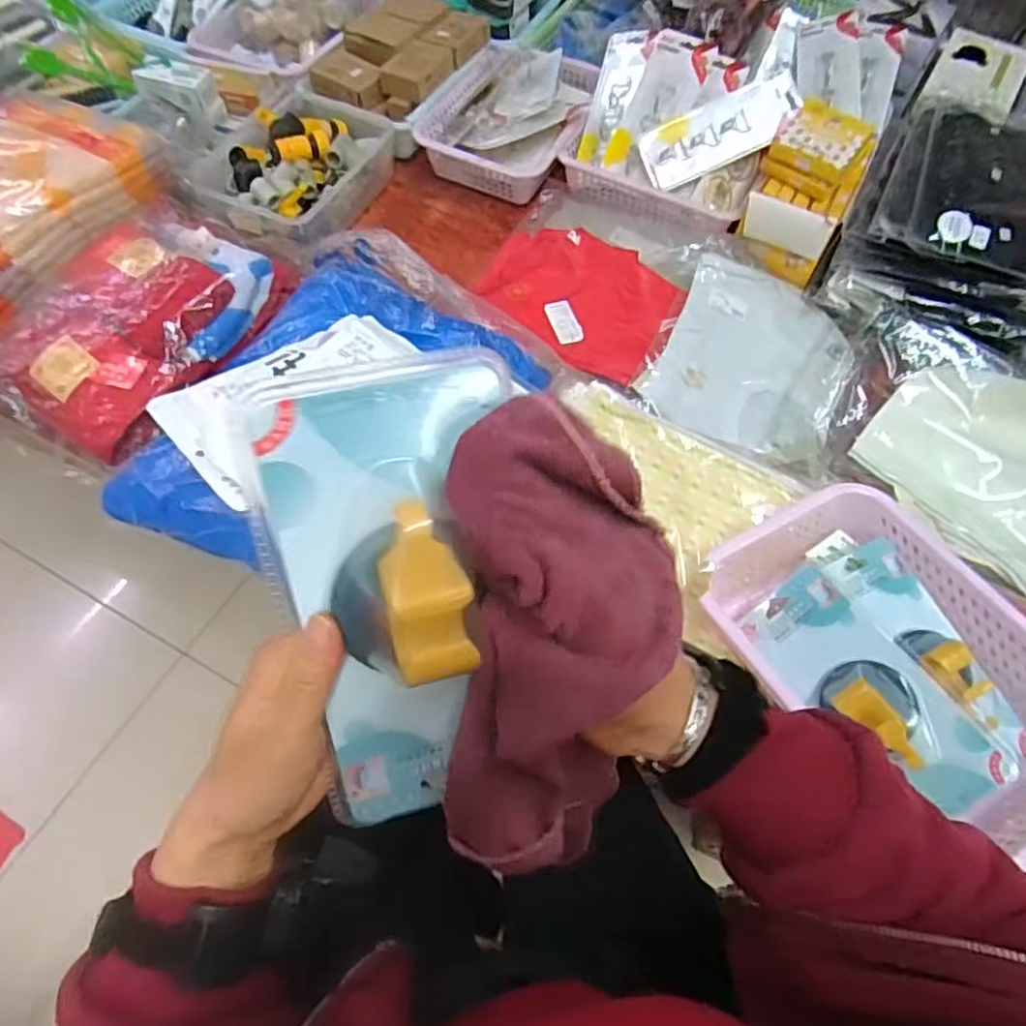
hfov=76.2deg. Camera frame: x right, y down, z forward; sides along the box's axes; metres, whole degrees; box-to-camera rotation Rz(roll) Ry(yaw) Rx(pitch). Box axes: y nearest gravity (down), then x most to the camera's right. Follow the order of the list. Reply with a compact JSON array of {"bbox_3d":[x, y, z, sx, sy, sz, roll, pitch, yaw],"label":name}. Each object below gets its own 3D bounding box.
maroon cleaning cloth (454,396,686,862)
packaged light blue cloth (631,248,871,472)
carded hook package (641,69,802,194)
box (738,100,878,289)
[{"bbox_3d":[0.025,0.073,0.299,0.102,0.242,0.071,-1,21,-3],"label":"maroon cleaning cloth"},{"bbox_3d":[0.326,-0.205,0.863,0.264,0.049,0.313,32,65,14],"label":"packaged light blue cloth"},{"bbox_3d":[0.300,-0.550,0.946,0.235,0.082,0.024,-24,30,0],"label":"carded hook package"},{"bbox_3d":[0.404,-0.450,0.917,0.129,0.153,0.152,25,63,11],"label":"box"}]

